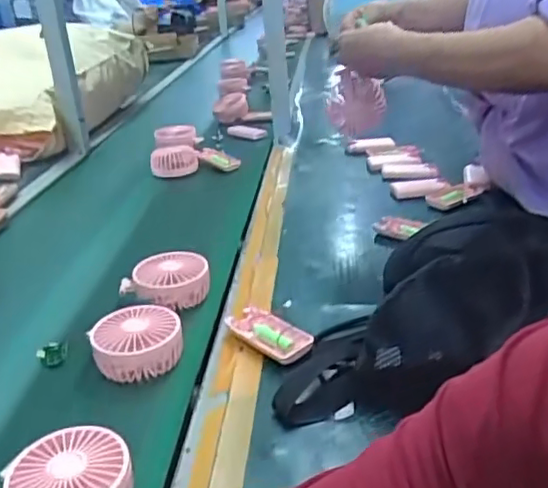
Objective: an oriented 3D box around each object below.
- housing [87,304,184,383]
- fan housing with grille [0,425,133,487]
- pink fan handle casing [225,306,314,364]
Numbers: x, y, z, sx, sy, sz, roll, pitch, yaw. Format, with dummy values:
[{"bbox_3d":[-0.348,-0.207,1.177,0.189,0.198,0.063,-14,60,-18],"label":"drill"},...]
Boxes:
[{"bbox_3d":[-0.137,0.097,0.619,0.091,0.037,0.078,-15,28,-24],"label":"housing"},{"bbox_3d":[-0.151,0.179,0.457,0.085,0.038,0.083,-14,27,-21],"label":"fan housing with grille"},{"bbox_3d":[-0.005,0.090,0.626,0.045,0.019,0.095,-25,33,-38],"label":"pink fan handle casing"}]

